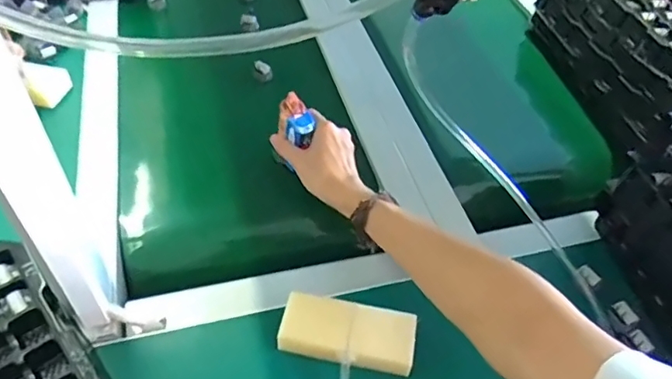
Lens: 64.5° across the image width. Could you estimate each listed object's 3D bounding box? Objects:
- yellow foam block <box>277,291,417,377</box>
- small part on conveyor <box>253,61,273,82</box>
[{"bbox_3d":[0.011,0.131,0.486,0.120,0.028,0.051,8,49,3],"label":"yellow foam block"},{"bbox_3d":[-0.106,-0.173,0.772,0.026,0.023,0.023,-4,49,-7],"label":"small part on conveyor"}]

